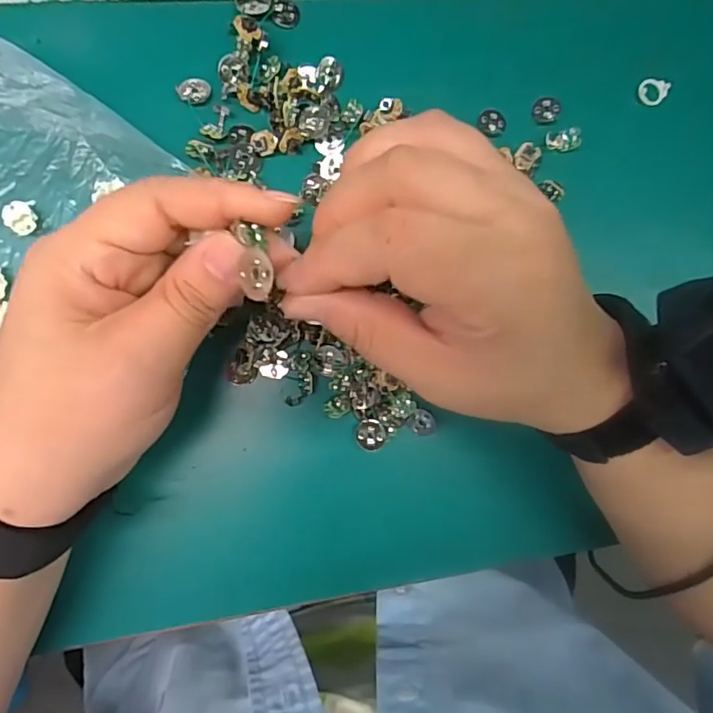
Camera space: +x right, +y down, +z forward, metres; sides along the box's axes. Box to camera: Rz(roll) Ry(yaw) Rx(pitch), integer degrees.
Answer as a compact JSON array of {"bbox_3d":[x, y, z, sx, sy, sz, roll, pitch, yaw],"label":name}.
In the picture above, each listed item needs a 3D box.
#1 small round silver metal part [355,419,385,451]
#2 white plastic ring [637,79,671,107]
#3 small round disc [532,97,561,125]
[{"bbox_3d":[0.007,0.038,0.264,0.013,0.005,0.015,7,86,-8],"label":"small round silver metal part"},{"bbox_3d":[0.165,-0.148,0.299,0.016,0.005,0.015,0,87,-8],"label":"white plastic ring"},{"bbox_3d":[0.103,-0.133,0.291,0.014,0.006,0.015,0,87,-8],"label":"small round disc"}]

